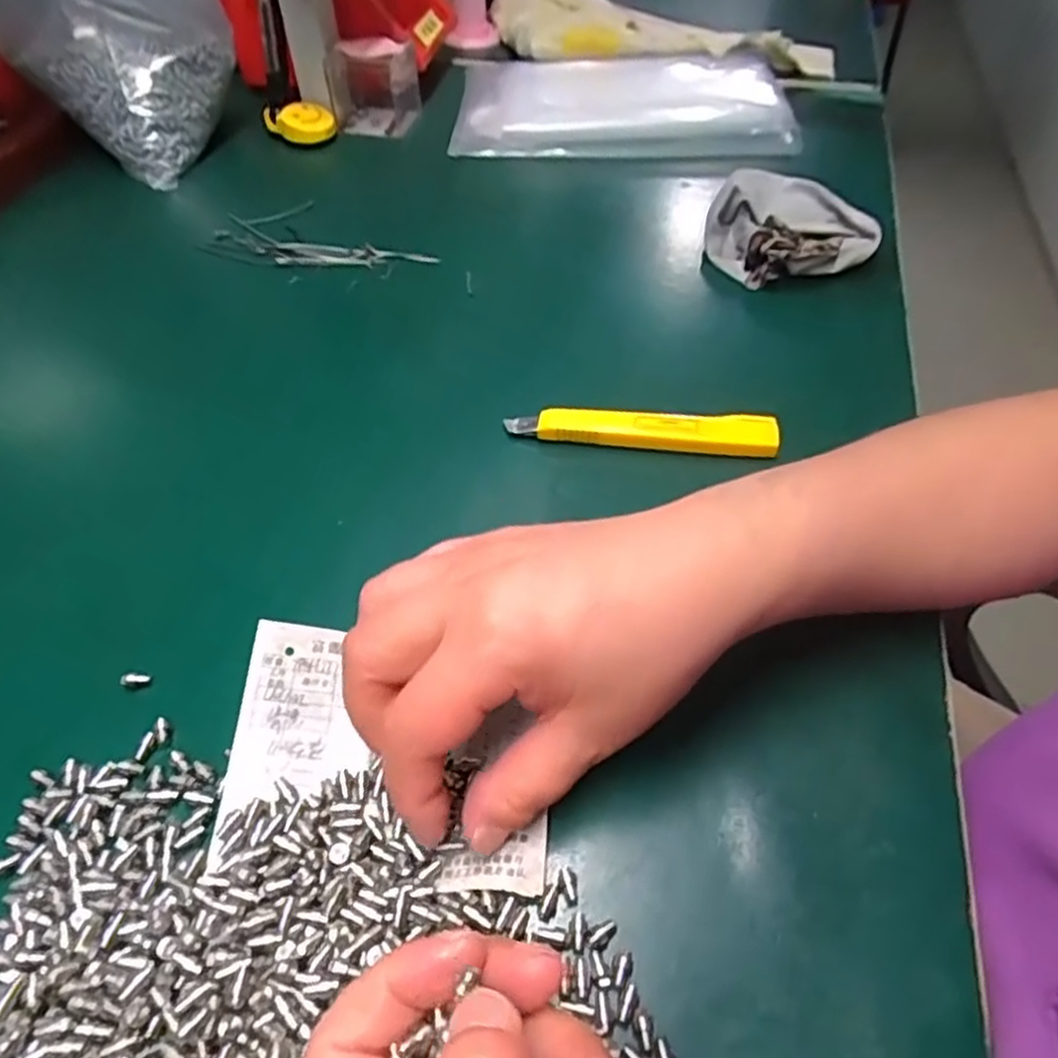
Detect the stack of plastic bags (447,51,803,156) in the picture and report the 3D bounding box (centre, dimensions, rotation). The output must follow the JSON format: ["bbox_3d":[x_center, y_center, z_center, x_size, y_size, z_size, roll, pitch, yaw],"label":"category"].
[{"bbox_3d":[0.072,-0.364,0.617,0.272,0.020,0.203,4,50,4],"label":"stack of plastic bags"}]

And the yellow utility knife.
[{"bbox_3d":[0.054,-0.049,0.358,0.127,0.011,0.020,5,50,5],"label":"yellow utility knife"}]

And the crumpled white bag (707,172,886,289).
[{"bbox_3d":[0.157,-0.193,0.464,0.090,0.026,0.098,-18,52,-14],"label":"crumpled white bag"}]

